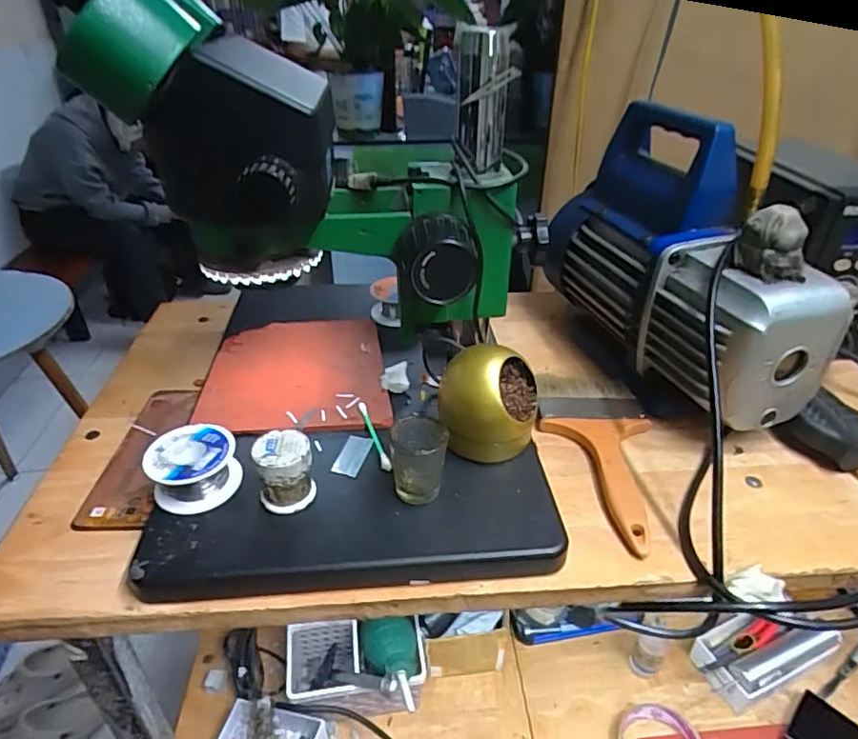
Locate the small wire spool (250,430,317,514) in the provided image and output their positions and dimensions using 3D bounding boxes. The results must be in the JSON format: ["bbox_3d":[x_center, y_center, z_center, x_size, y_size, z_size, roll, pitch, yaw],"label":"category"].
[{"bbox_3d":[-0.091,0.066,0.360,0.034,0.044,0.030,-7,34,-11],"label":"small wire spool"}]

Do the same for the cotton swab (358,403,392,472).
[{"bbox_3d":[-0.040,0.049,0.421,0.008,0.013,0.070,-12,35,-17],"label":"cotton swab"}]

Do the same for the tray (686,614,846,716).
[{"bbox_3d":[0.403,0.339,0.688,0.158,0.063,0.085,-12,36,-18],"label":"tray"}]

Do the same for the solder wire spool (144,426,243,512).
[{"bbox_3d":[-0.156,0.067,0.379,0.054,0.035,0.054,0,34,0],"label":"solder wire spool"}]

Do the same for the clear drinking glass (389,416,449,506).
[{"bbox_3d":[-0.006,0.060,0.365,0.034,0.049,0.034,-4,34,-7],"label":"clear drinking glass"}]

